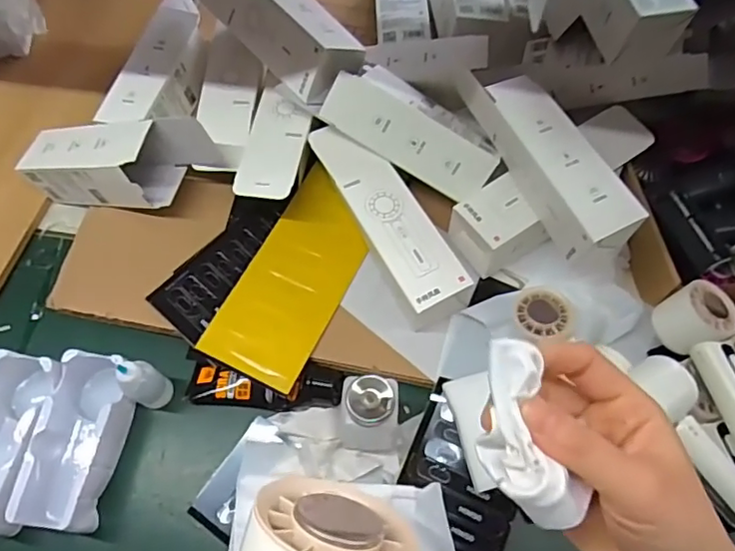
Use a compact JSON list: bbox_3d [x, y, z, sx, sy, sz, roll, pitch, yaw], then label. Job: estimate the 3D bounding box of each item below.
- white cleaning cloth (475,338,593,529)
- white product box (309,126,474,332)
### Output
[{"bbox_3d":[0.066,0.065,0.243,0.036,0.029,0.076,-13,86,-5],"label":"white cleaning cloth"},{"bbox_3d":[0.018,-0.059,0.610,0.066,0.058,0.229,-27,67,-11],"label":"white product box"}]

